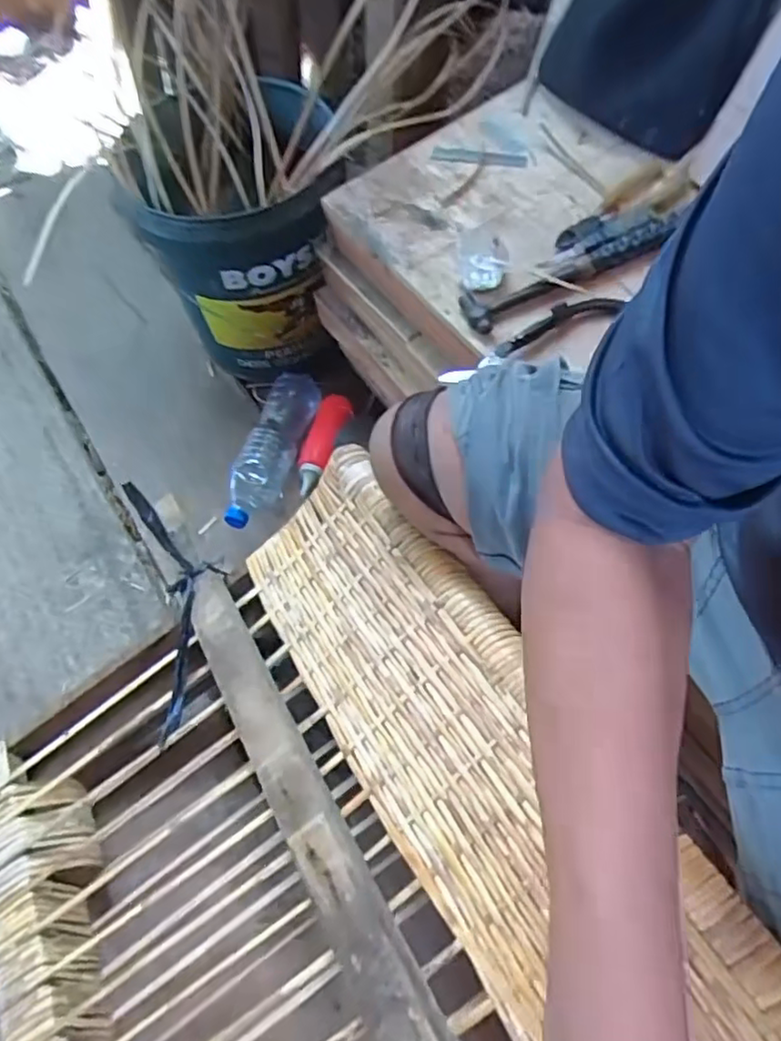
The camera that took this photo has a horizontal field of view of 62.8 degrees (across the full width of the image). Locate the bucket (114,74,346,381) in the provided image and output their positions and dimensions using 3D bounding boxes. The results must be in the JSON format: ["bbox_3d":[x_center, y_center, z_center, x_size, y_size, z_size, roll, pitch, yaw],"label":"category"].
[{"bbox_3d":[-0.205,-0.425,0.943,0.261,0.308,0.283,-2,64,5],"label":"bucket"}]

